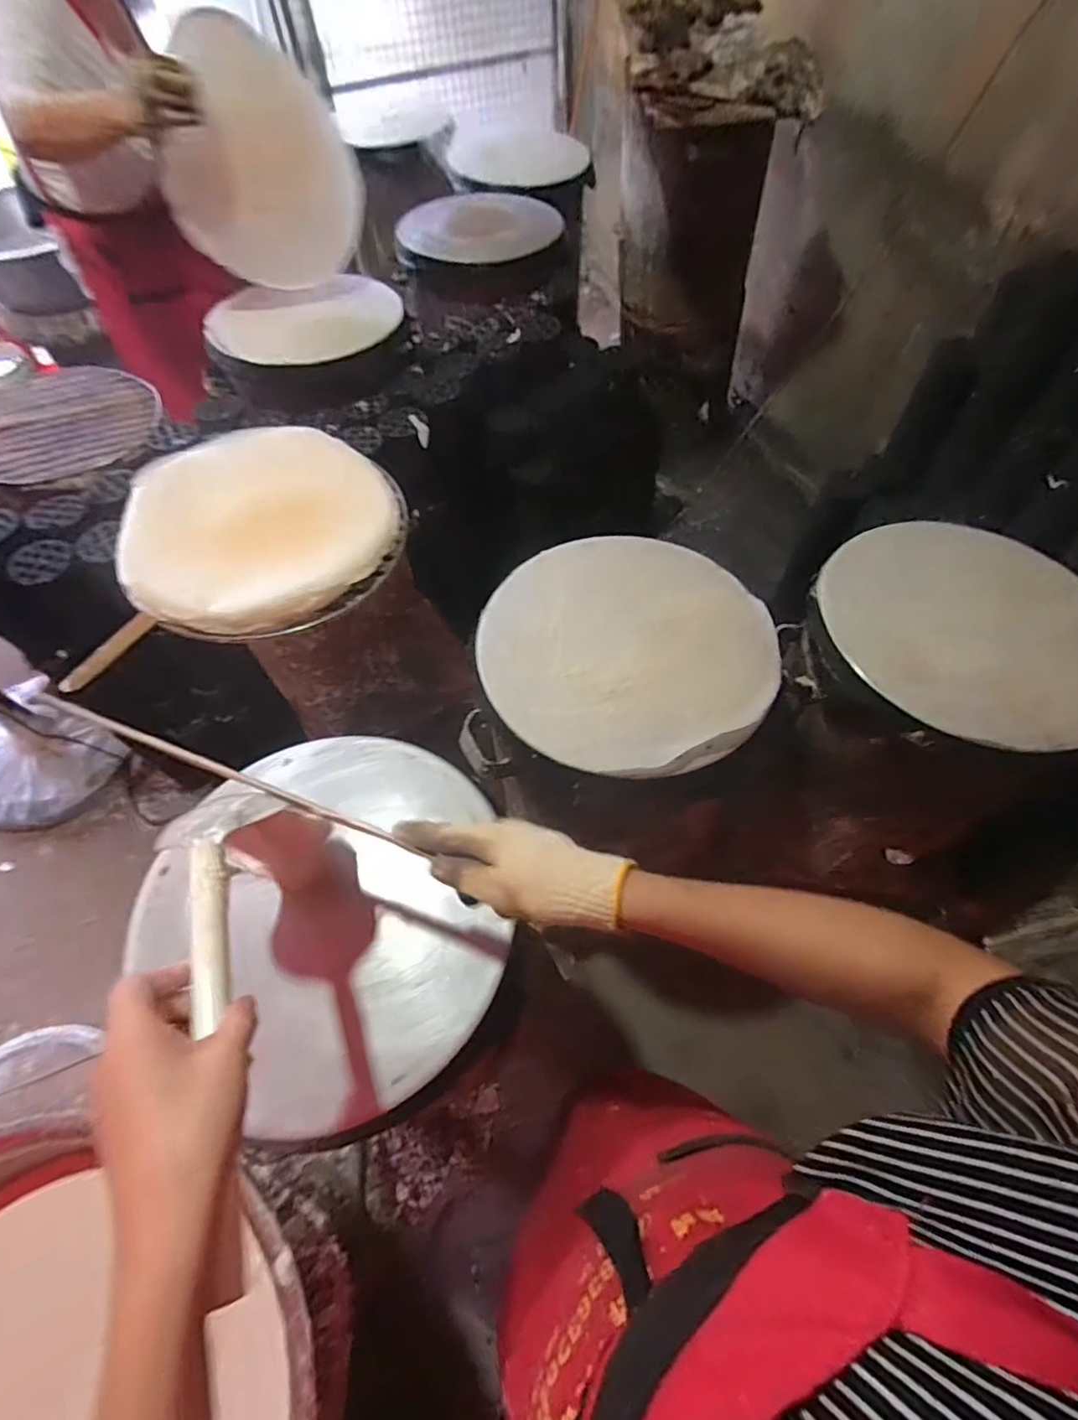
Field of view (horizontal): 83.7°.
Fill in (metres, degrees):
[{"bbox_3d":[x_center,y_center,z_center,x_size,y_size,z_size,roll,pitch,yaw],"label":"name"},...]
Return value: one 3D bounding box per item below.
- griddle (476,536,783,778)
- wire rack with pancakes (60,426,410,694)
[{"bbox_3d":[0.112,-0.085,0.761,0.357,0.019,0.356,0,59,0],"label":"griddle"},{"bbox_3d":[-0.392,-0.245,0.836,0.394,0.048,0.408,-6,59,-3],"label":"wire rack with pancakes"}]

